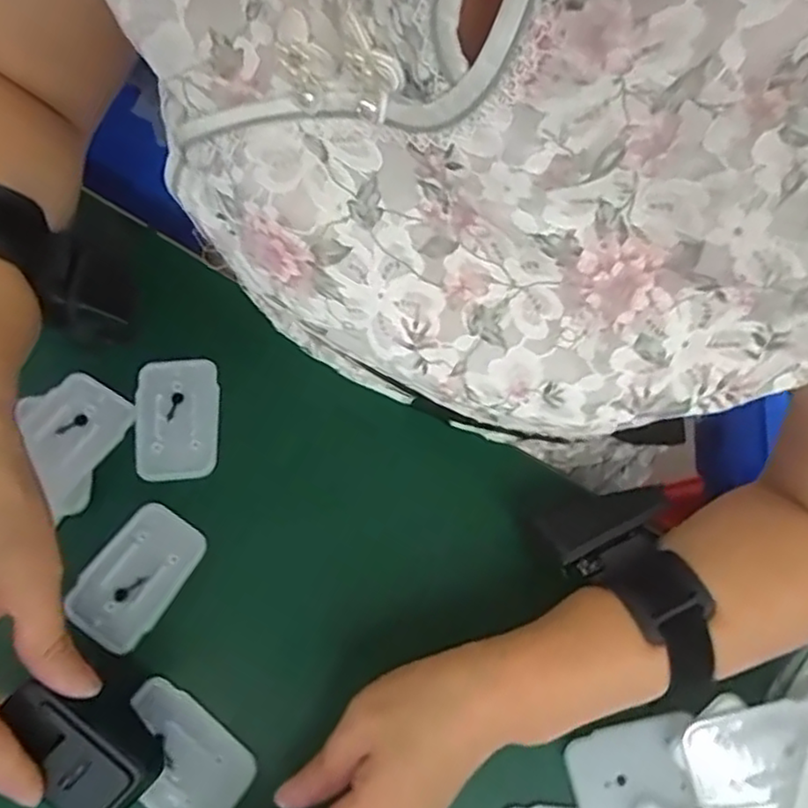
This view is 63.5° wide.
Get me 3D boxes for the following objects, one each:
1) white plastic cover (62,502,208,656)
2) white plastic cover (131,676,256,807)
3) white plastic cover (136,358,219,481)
[{"bbox_3d":[-0.139,0.088,0.339,0.045,0.004,0.070,30,72,8],"label":"white plastic cover"},{"bbox_3d":[-0.107,0.169,0.311,0.069,0.007,0.045,36,72,10],"label":"white plastic cover"},{"bbox_3d":[-0.128,0.009,0.369,0.044,0.007,0.069,-6,71,-5],"label":"white plastic cover"}]

